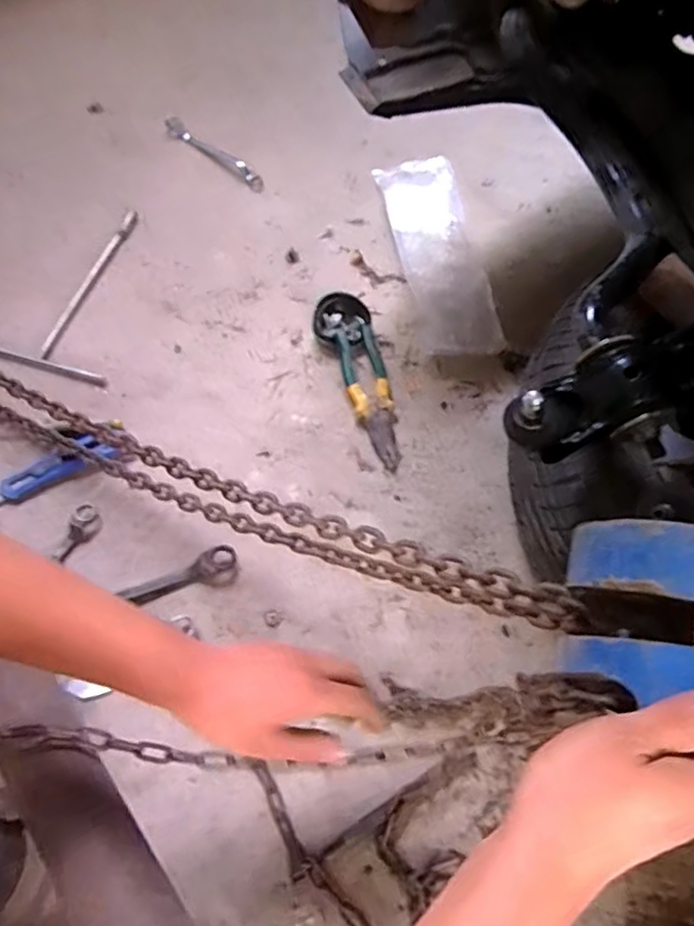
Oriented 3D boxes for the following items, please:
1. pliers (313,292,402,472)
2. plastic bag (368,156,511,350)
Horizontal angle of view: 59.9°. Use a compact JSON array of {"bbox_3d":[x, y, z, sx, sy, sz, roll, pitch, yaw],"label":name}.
[{"bbox_3d":[0.020,-0.110,0.764,0.072,0.033,0.255,-14,65,-7],"label":"pliers"},{"bbox_3d":[0.136,-0.315,0.874,0.122,0.053,0.400,-9,63,-6],"label":"plastic bag"}]

